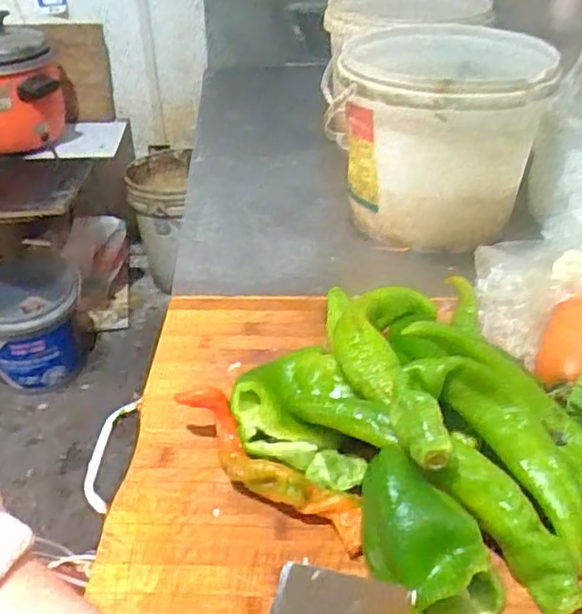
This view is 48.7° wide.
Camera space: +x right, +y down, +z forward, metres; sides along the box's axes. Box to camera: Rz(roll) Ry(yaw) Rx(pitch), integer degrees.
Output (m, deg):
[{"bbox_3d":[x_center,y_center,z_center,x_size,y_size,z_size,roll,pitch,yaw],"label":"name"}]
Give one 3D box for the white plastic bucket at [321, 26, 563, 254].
[{"bbox_3d":[0.164,-0.200,0.750,0.216,0.187,0.222,6,37,9],"label":"white plastic bucket"}]

